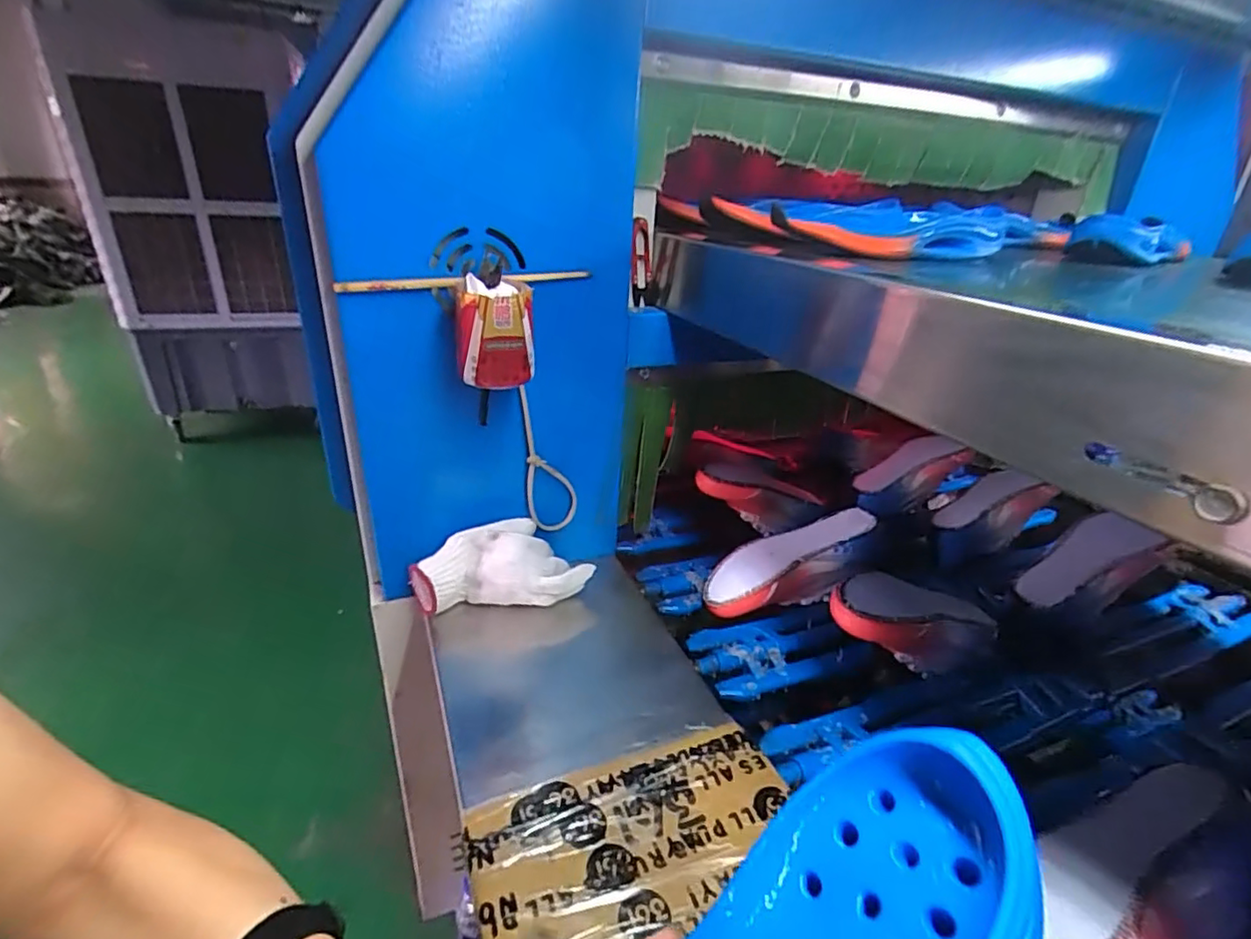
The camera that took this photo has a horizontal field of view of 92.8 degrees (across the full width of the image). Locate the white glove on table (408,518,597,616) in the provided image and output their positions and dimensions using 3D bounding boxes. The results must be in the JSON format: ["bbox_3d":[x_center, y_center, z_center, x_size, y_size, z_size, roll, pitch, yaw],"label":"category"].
[{"bbox_3d":[-0.134,0.104,0.661,0.191,0.074,0.075,0,26,-11],"label":"white glove on table"}]

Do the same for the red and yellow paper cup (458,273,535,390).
[{"bbox_3d":[-0.120,-0.124,0.543,0.069,0.088,0.060,-2,26,-14],"label":"red and yellow paper cup"}]

